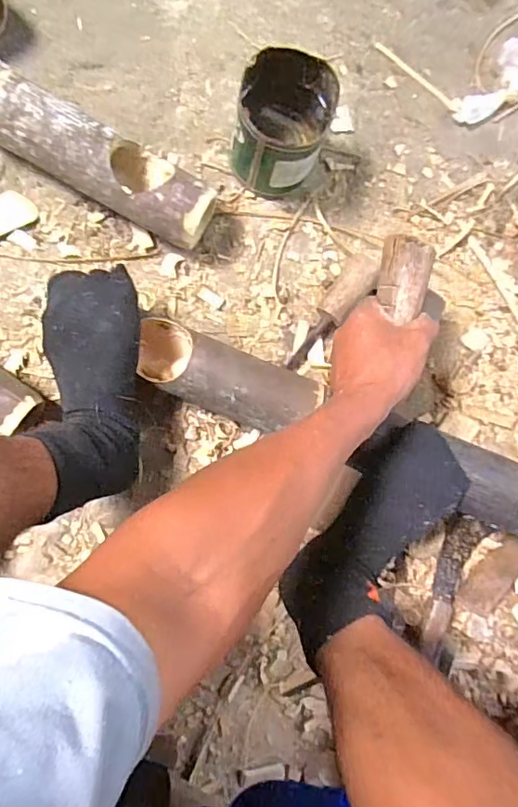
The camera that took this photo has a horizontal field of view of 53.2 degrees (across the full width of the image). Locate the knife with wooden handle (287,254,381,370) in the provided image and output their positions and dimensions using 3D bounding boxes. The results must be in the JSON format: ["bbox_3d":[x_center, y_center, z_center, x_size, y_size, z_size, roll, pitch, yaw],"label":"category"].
[{"bbox_3d":[0.083,-0.102,0.602,0.039,0.035,0.154,36,99,-2],"label":"knife with wooden handle"}]

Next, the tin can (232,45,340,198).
[{"bbox_3d":[0.026,-0.293,0.558,0.098,0.118,0.101,0,87,-5],"label":"tin can"}]

